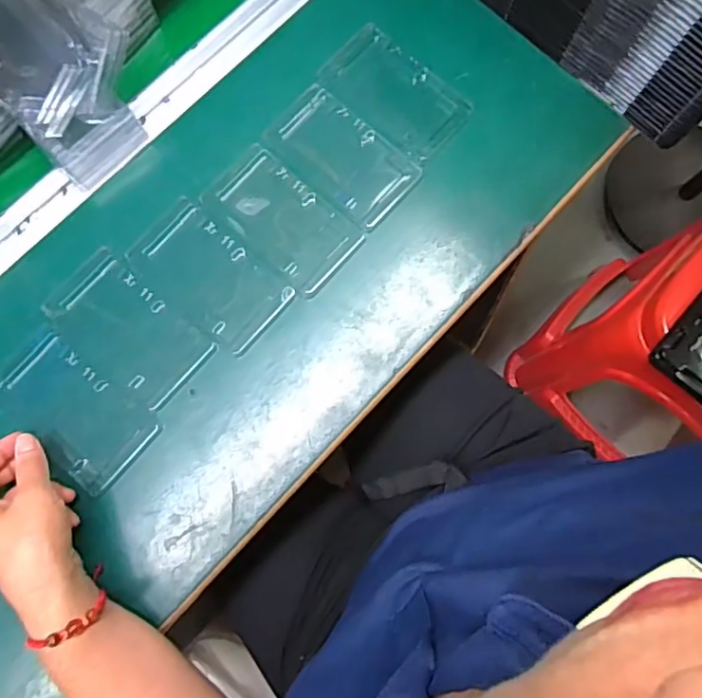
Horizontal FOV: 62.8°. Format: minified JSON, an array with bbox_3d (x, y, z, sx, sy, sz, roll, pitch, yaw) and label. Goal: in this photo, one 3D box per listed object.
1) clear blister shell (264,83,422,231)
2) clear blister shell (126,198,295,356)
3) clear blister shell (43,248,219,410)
[{"bbox_3d":[-0.009,-0.169,0.500,0.127,0.015,0.076,40,82,9],"label":"clear blister shell"},{"bbox_3d":[-0.117,-0.062,0.474,0.125,0.008,0.073,40,82,9],"label":"clear blister shell"},{"bbox_3d":[-0.180,-0.018,0.465,0.127,0.010,0.071,40,82,9],"label":"clear blister shell"}]

